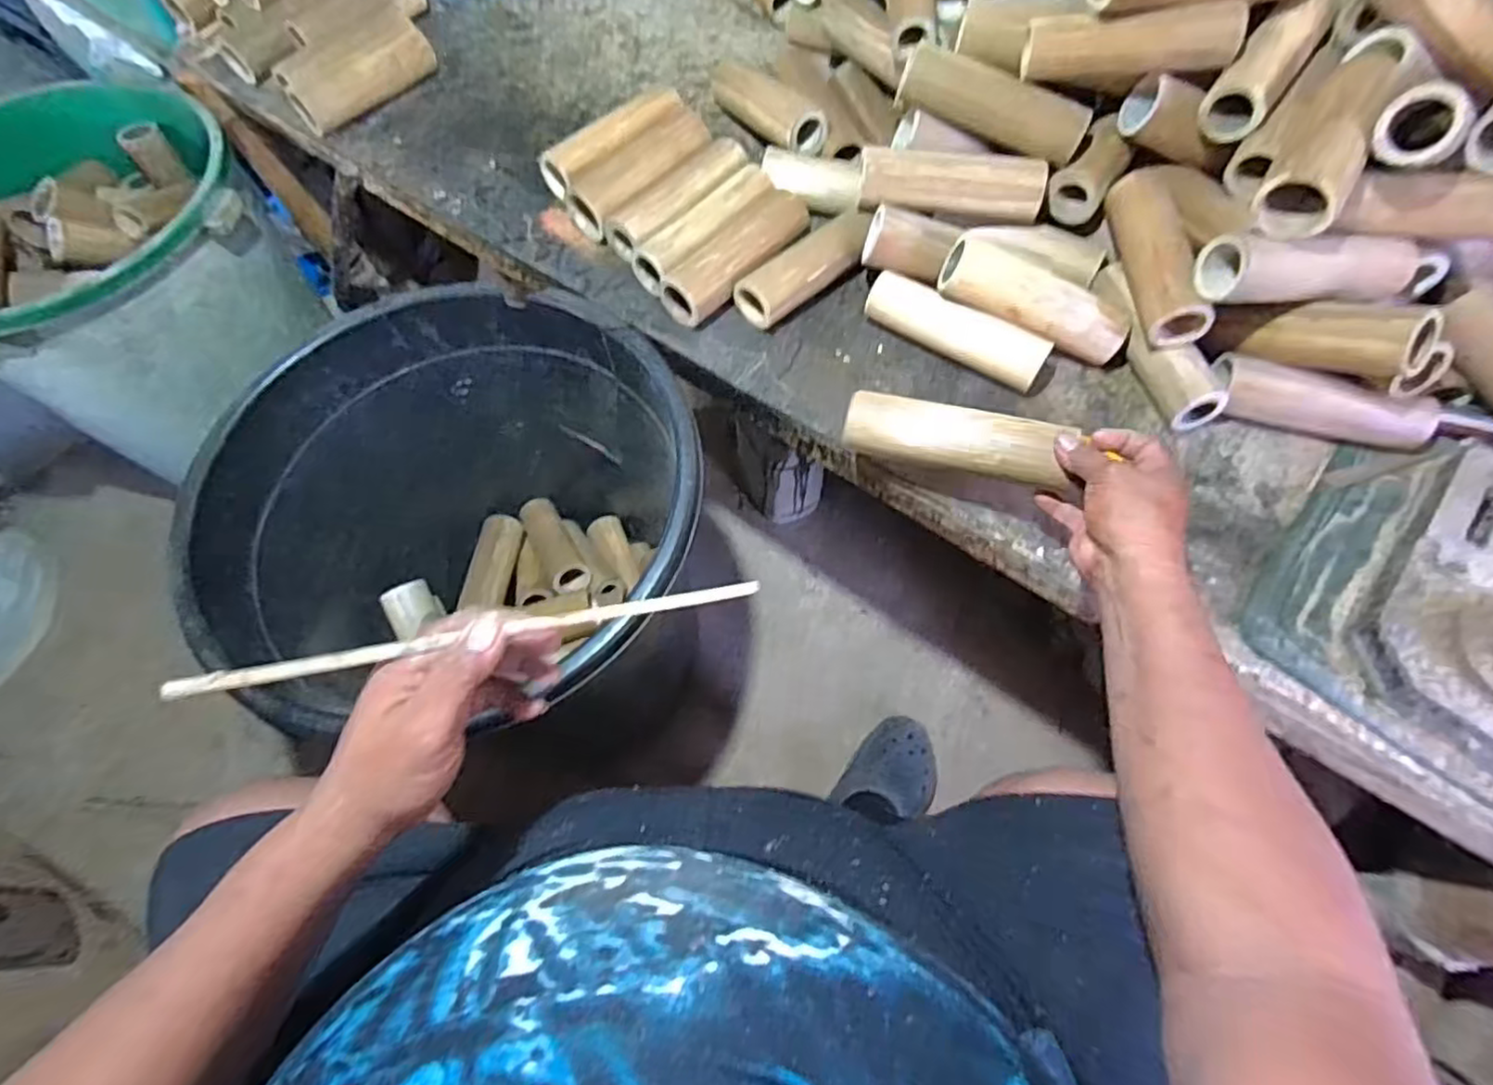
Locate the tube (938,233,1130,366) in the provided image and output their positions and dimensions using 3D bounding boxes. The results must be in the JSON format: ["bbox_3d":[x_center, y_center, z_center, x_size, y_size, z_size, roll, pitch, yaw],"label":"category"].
[{"bbox_3d":[0.273,-0.227,0.654,0.184,0.042,0.051,25,65,-4],"label":"tube"}]

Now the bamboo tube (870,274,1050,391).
[{"bbox_3d":[0.204,-0.208,0.680,0.183,0.038,0.041,31,67,15],"label":"bamboo tube"}]

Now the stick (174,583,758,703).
[{"bbox_3d":[-0.126,0.046,0.361,0.285,0.010,0.008,-8,62,-22],"label":"stick"}]

